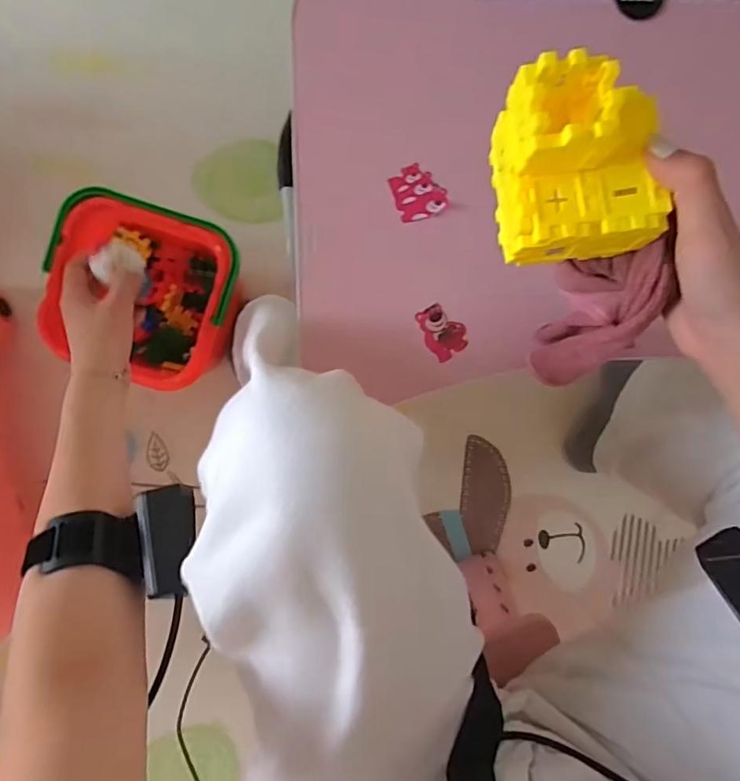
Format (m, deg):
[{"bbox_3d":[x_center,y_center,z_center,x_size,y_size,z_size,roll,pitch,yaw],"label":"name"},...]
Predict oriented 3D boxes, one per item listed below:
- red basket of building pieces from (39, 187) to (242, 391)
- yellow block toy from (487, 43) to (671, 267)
[{"bbox_3d":[-0.242,-0.105,0.579,0.185,0.120,0.173,17,91,-2],"label":"red basket of building pieces"},{"bbox_3d":[0.100,-0.110,0.256,0.081,0.061,0.079,0,92,-2],"label":"yellow block toy"}]

